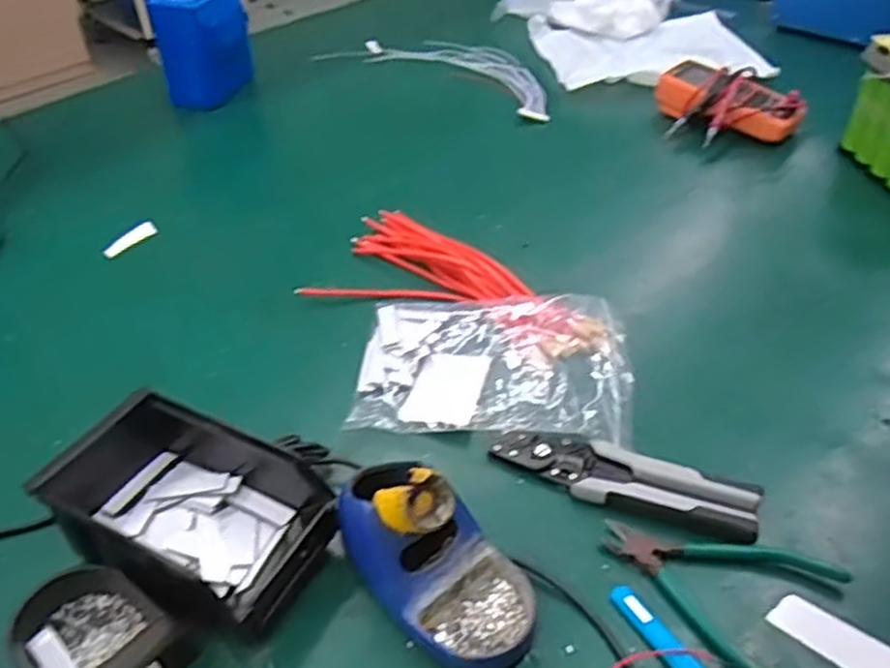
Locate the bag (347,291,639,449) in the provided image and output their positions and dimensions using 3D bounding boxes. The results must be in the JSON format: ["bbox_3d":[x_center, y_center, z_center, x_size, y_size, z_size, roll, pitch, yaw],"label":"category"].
[{"bbox_3d":[0.042,0.021,0.652,0.226,0.020,0.158,4,41,6],"label":"bag"}]

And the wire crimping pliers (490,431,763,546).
[{"bbox_3d":[0.132,0.108,0.561,0.190,0.017,0.055,18,44,20],"label":"wire crimping pliers"}]

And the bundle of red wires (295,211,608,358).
[{"bbox_3d":[0.022,-0.058,0.742,0.287,0.027,0.142,17,44,20],"label":"bundle of red wires"}]

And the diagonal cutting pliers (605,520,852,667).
[{"bbox_3d":[0.175,0.165,0.496,0.144,0.013,0.095,22,45,24],"label":"diagonal cutting pliers"}]

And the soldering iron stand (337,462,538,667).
[{"bbox_3d":[-0.008,0.137,0.479,0.144,0.088,0.077,29,49,30],"label":"soldering iron stand"}]

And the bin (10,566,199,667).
[{"bbox_3d":[-0.219,0.191,0.464,0.111,0.042,0.080,24,46,26],"label":"bin"}]

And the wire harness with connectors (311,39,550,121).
[{"bbox_3d":[0.011,-0.422,1.188,0.418,0.018,0.173,26,47,28],"label":"wire harness with connectors"}]

